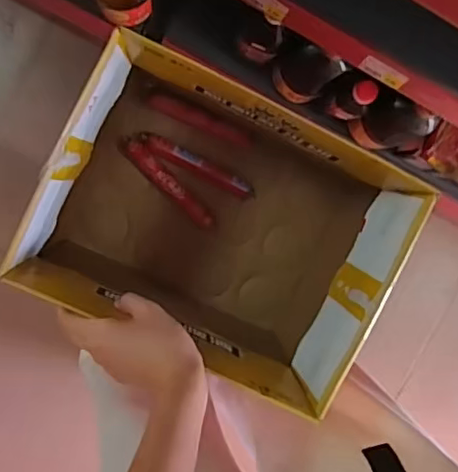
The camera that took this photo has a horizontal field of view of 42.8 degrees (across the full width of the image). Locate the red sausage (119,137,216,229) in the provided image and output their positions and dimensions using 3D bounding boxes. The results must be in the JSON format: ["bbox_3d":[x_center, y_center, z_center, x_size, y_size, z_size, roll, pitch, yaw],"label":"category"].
[{"bbox_3d":[-0.075,-0.065,0.724,0.024,0.030,0.152,-45,99,1],"label":"red sausage"}]

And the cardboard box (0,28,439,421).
[{"bbox_3d":[-0.015,-0.006,0.628,0.321,0.275,0.250,25,94,-8],"label":"cardboard box"}]

